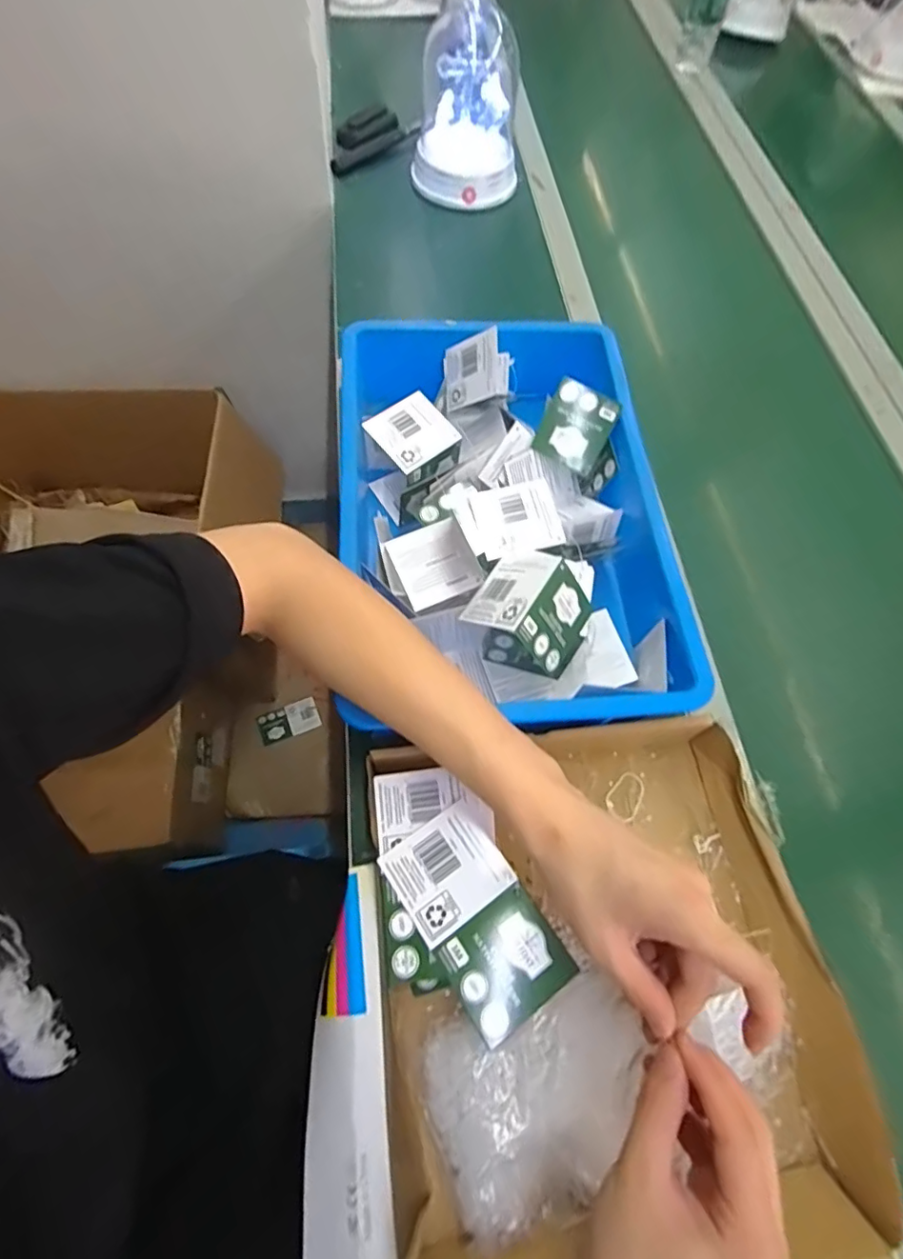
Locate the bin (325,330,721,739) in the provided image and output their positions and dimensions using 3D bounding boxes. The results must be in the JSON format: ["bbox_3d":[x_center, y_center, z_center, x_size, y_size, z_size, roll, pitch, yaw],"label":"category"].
[{"bbox_3d":[0.042,-0.107,0.501,0.264,0.108,0.409,0,65,-4],"label":"bin"}]

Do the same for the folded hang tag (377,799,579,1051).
[{"bbox_3d":[0.015,0.182,0.350,0.069,0.004,0.124,-32,68,-15],"label":"folded hang tag"}]

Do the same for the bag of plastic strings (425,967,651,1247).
[{"bbox_3d":[0.060,0.297,0.342,0.136,0.029,0.108,-16,67,-11],"label":"bag of plastic strings"}]

